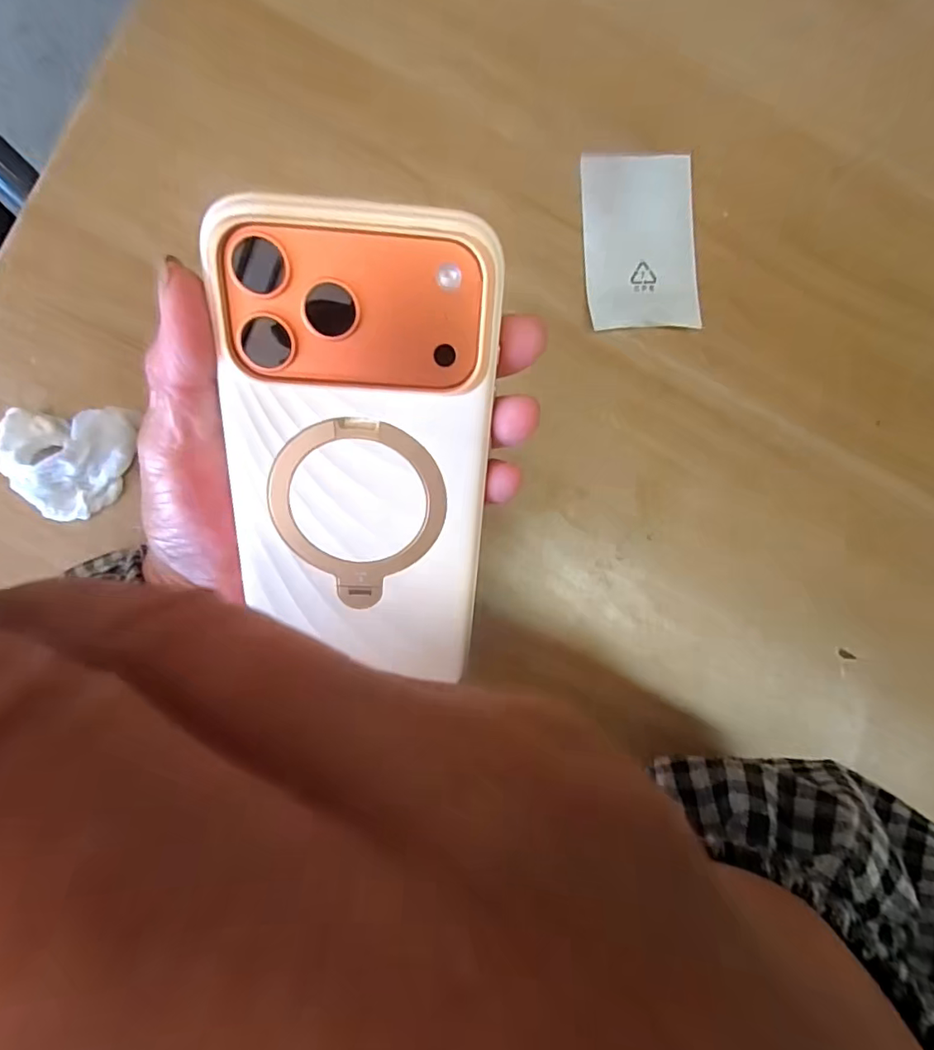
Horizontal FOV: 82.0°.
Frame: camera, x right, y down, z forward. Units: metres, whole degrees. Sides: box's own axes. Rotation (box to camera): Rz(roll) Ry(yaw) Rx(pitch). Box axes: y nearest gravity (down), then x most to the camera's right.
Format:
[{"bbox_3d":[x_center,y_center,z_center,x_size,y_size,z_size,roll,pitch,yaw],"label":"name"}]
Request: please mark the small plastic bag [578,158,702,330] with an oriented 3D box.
[{"bbox_3d":[0.085,-0.140,0.264,0.054,0.004,0.085,-2,89,-3],"label":"small plastic bag"}]

